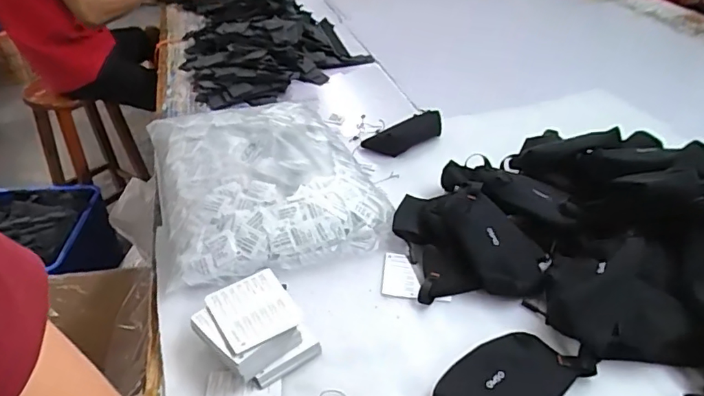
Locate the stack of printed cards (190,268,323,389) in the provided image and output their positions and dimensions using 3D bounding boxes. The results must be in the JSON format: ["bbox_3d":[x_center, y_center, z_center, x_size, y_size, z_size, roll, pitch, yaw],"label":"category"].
[{"bbox_3d":[-0.122,0.167,0.652,0.120,0.063,0.124,-24,43,-30],"label":"stack of printed cards"}]

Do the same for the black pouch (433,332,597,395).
[{"bbox_3d":[0.179,0.228,0.605,0.119,0.030,0.194,29,44,32],"label":"black pouch"}]

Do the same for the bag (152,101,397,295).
[{"bbox_3d":[-0.154,-0.045,0.894,0.367,0.086,0.431,-9,37,-14],"label":"bag"}]

